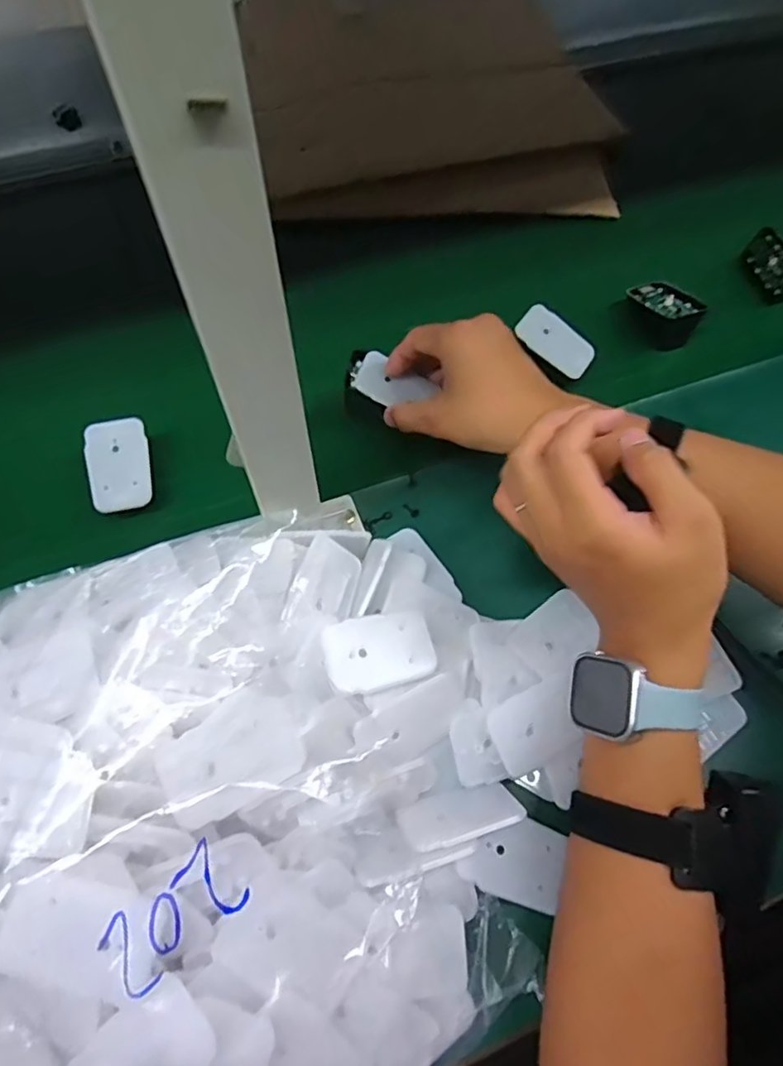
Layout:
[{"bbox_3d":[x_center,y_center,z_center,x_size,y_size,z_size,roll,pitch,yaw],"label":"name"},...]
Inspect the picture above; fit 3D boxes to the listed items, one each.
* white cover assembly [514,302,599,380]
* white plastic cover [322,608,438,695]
[{"bbox_3d":[0.142,-0.165,0.525,0.070,0.007,0.045,39,74,3],"label":"white cover assembly"},{"bbox_3d":[-0.007,0.070,0.360,0.067,0.004,0.042,-10,72,-24],"label":"white plastic cover"}]

